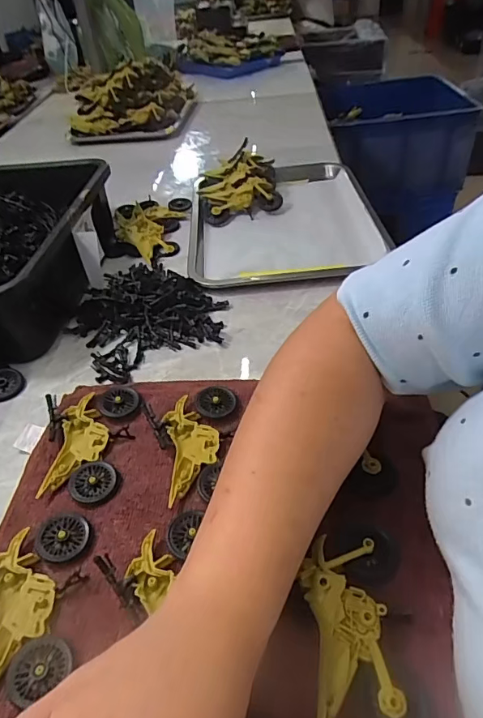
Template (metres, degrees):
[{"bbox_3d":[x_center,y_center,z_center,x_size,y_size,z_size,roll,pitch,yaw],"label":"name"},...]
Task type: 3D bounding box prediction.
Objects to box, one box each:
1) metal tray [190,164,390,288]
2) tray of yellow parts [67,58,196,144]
[{"bbox_3d":[0.057,-0.212,0.696,0.259,0.019,0.351,-5,41,1],"label":"metal tray"},{"bbox_3d":[-0.269,-0.644,1.144,0.266,0.119,0.298,-3,41,4],"label":"tray of yellow parts"}]

